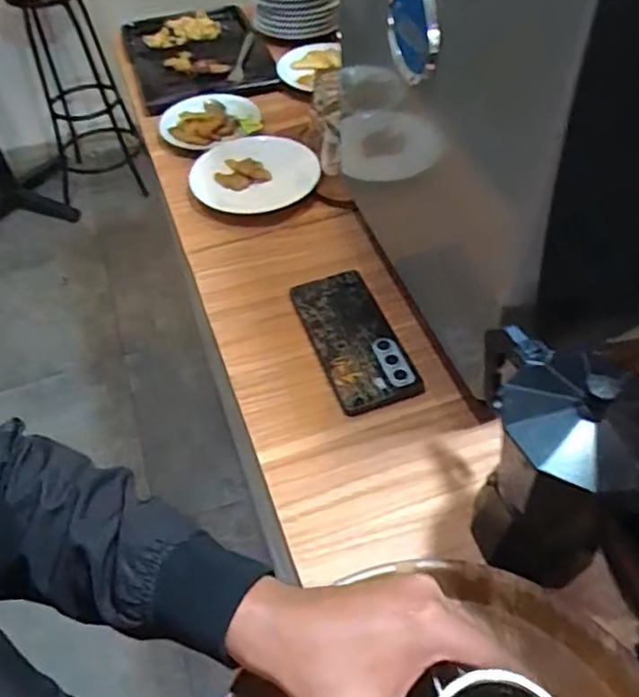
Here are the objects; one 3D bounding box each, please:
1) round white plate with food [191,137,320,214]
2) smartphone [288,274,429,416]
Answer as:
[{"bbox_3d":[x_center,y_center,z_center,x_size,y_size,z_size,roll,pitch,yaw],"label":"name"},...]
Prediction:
[{"bbox_3d":[-0.082,-0.218,0.770,0.148,0.028,0.133,-12,50,-7],"label":"round white plate with food"},{"bbox_3d":[0.031,-0.012,0.603,0.076,0.013,0.166,-17,50,-10],"label":"smartphone"}]

